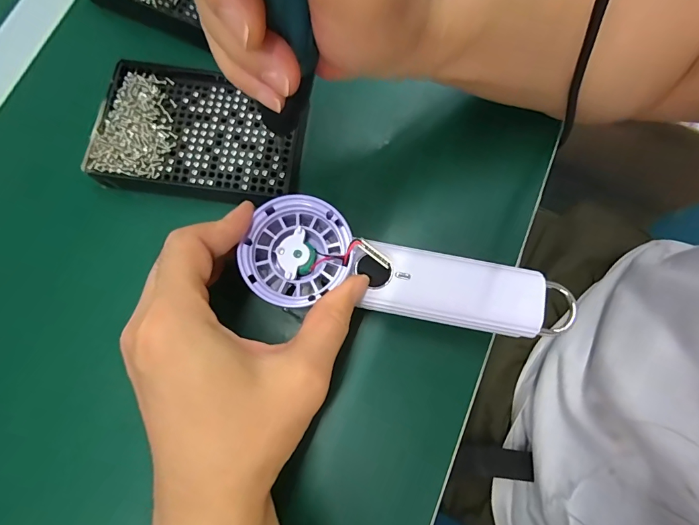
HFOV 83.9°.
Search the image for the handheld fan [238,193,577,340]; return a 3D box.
[{"bbox_3d":[0.033,0.009,0.219,0.180,0.028,0.057,14,78,-3],"label":"handheld fan"}]

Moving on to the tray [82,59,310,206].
[{"bbox_3d":[-0.101,-0.093,0.272,0.138,0.015,0.096,5,78,0],"label":"tray"}]

